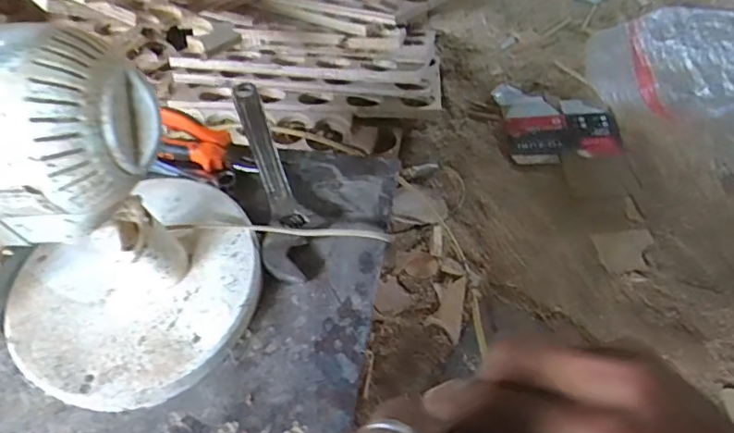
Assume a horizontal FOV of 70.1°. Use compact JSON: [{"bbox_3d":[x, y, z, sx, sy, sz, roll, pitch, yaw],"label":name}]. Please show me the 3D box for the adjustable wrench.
[{"bbox_3d":[-0.084,-0.044,0.497,0.055,0.026,0.237,-13,52,-8],"label":"adjustable wrench"}]

